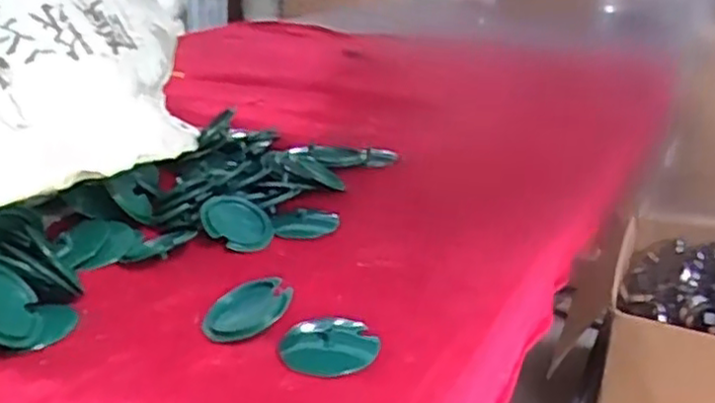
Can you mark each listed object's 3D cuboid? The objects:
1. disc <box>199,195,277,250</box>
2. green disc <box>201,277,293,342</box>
[{"bbox_3d":[-0.121,0.022,0.729,0.074,0.015,0.076,23,31,-15],"label":"disc"},{"bbox_3d":[-0.092,0.087,0.576,0.074,0.009,0.052,-28,39,-18],"label":"green disc"}]

